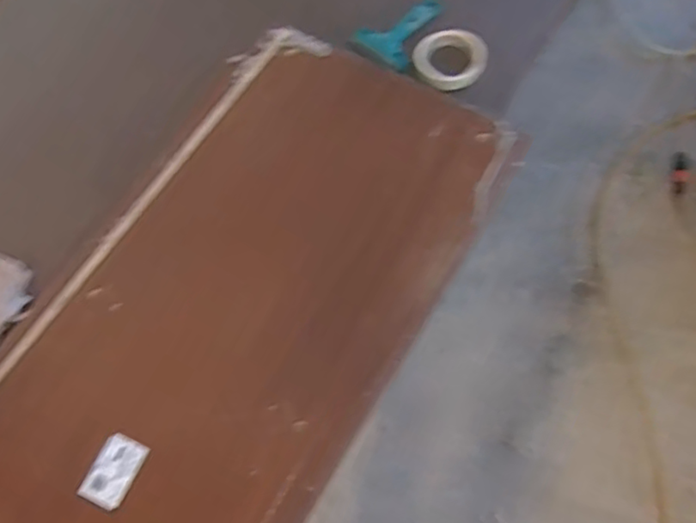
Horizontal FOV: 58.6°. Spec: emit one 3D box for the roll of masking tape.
[{"bbox_3d":[0.149,-0.296,0.905,0.101,0.018,0.101,-2,67,4],"label":"roll of masking tape"}]

